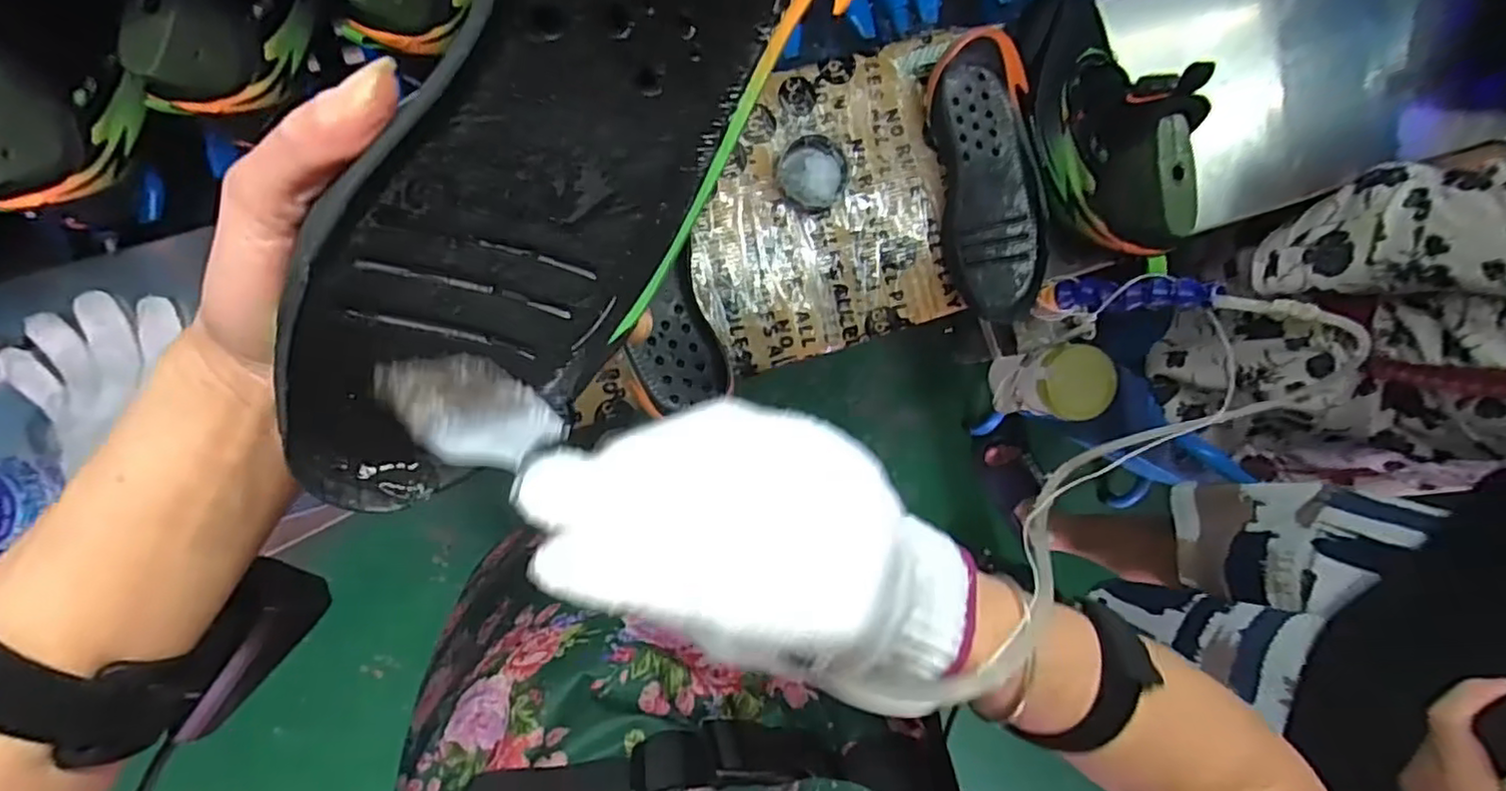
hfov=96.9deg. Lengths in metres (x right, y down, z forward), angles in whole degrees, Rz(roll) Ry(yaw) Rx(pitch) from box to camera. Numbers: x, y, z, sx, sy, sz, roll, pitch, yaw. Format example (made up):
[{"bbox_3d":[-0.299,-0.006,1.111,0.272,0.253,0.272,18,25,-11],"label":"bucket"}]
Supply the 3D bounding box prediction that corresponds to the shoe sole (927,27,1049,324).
[{"bbox_3d":[0.206,-0.185,0.586,0.088,0.038,0.237,-11,95,-7],"label":"shoe sole"}]

